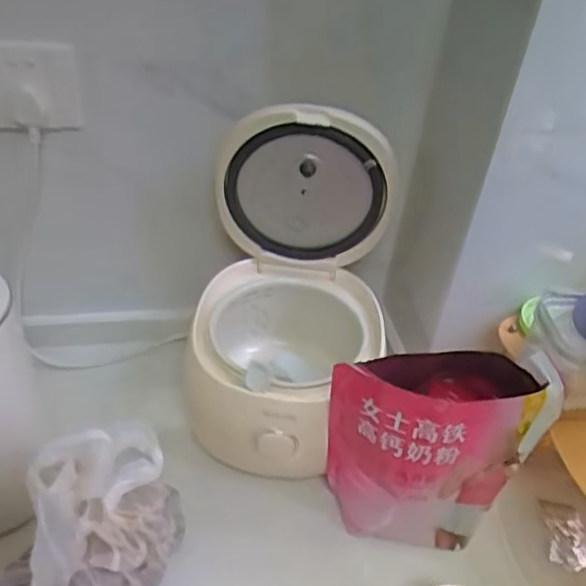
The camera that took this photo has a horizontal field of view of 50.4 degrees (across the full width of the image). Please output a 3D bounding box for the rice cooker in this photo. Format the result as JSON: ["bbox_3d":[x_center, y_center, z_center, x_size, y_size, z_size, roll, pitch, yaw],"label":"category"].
[{"bbox_3d":[-0.007,0.009,0.687,0.188,0.351,0.273,8,39,2],"label":"rice cooker"}]

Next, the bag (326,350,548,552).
[{"bbox_3d":[0.124,0.157,0.615,0.180,0.217,0.076,4,39,-3],"label":"bag"}]

